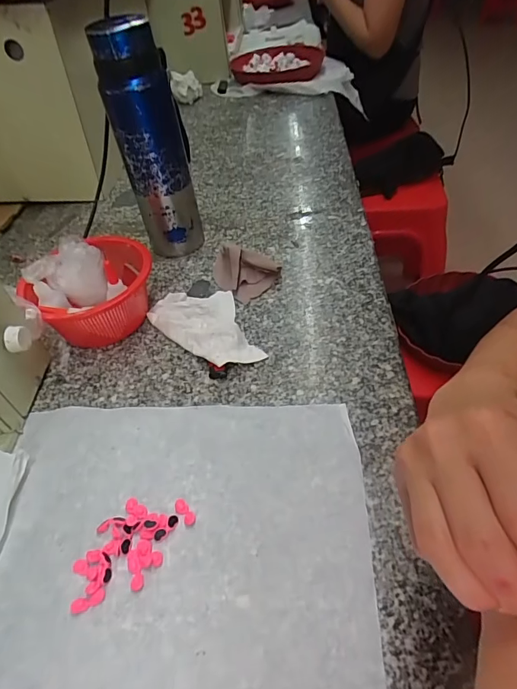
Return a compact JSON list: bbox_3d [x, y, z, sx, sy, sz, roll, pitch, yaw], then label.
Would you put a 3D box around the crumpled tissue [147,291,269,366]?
[{"bbox_3d":[-0.056,-0.030,0.509,0.094,0.021,0.163,-38,53,-26],"label":"crumpled tissue"}]

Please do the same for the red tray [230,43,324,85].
[{"bbox_3d":[0.041,-0.694,1.081,0.235,0.045,0.238,2,46,9],"label":"red tray"}]

